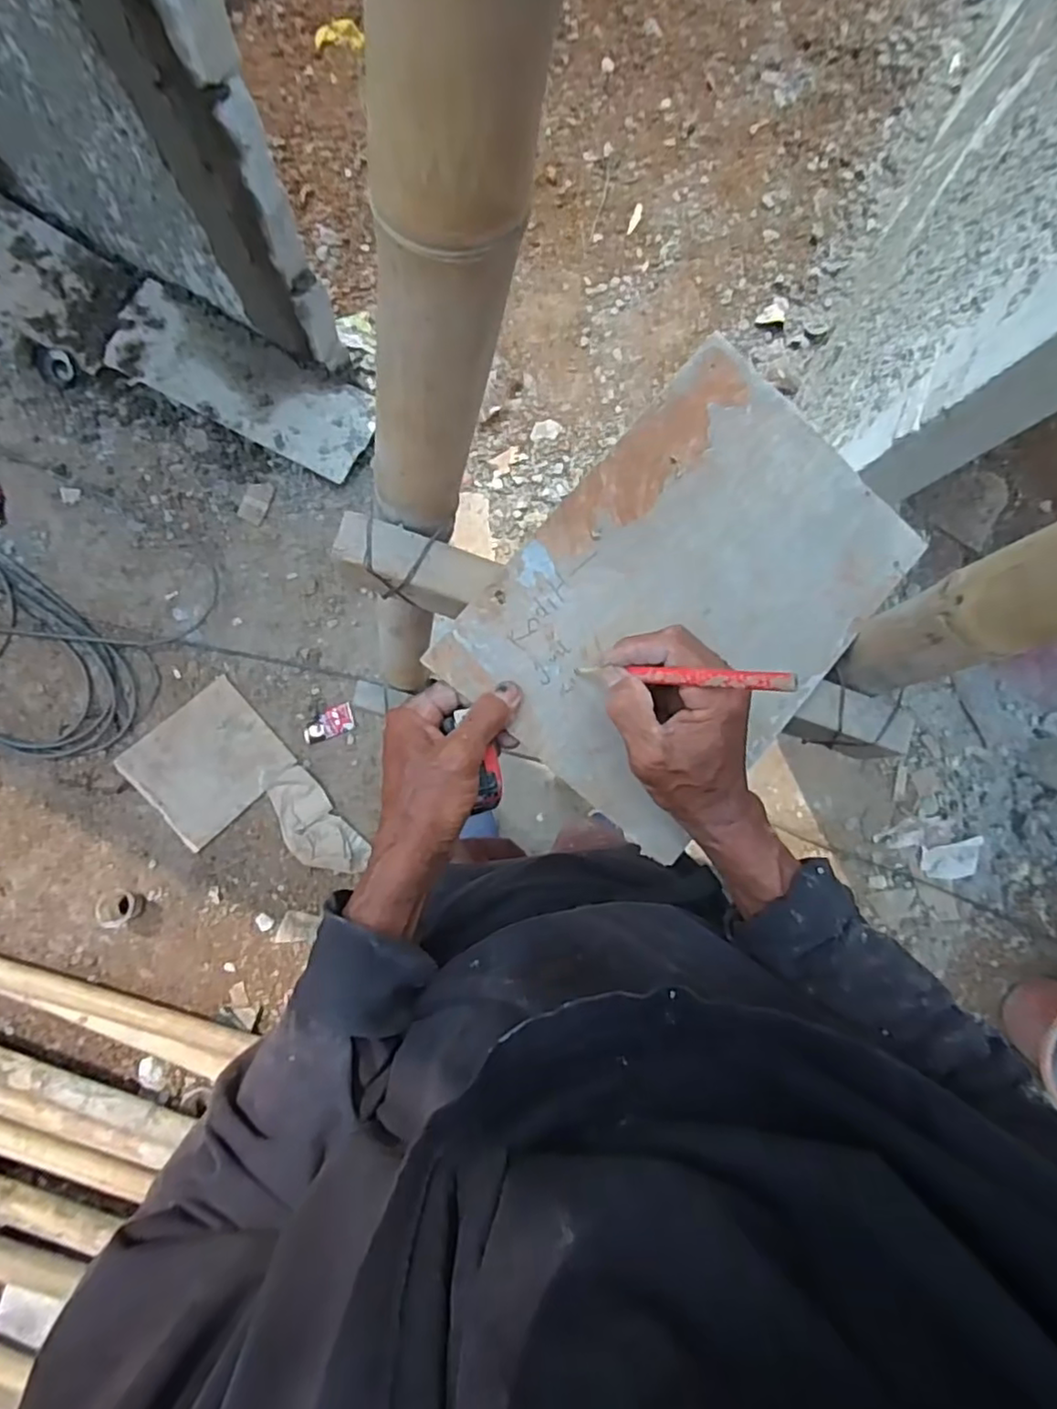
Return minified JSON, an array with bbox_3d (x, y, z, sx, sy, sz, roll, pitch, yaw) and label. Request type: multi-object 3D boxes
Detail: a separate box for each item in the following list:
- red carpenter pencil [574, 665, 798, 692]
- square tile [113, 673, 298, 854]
[{"bbox_3d":[0.090,-0.018,0.406,0.007,0.160,0.011,13,85,-45],"label":"red carpenter pencil"},{"bbox_3d":[-0.694,0.127,1.403,0.279,0.026,0.253,-41,93,-7],"label":"square tile"}]

